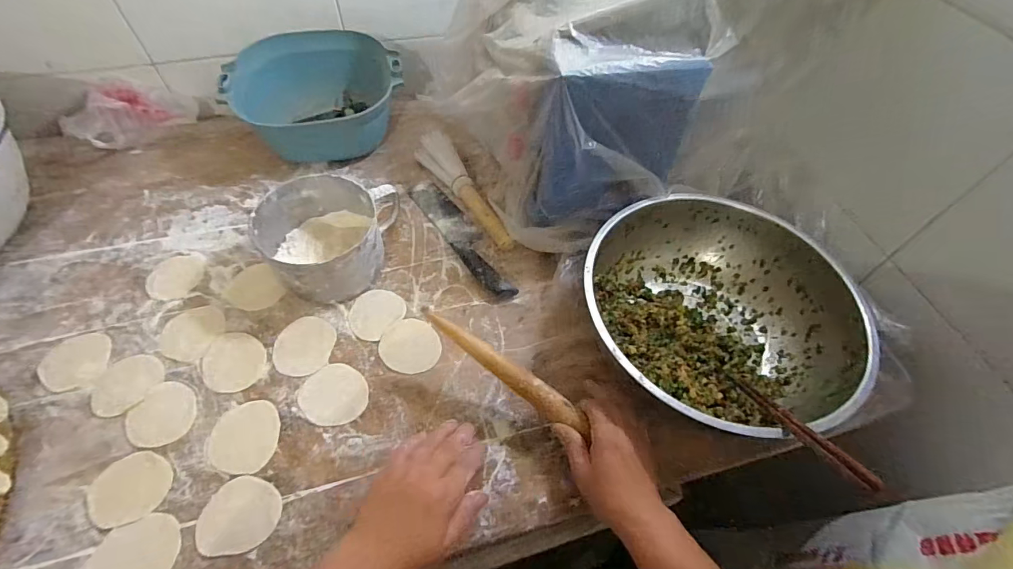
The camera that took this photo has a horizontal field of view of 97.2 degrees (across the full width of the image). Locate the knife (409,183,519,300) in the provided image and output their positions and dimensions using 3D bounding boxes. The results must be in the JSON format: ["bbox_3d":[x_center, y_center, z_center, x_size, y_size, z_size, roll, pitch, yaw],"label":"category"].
[{"bbox_3d":[-0.065,-0.075,0.648,0.047,0.019,0.249,-28,62,-21],"label":"knife"}]

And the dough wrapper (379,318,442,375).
[{"bbox_3d":[-0.117,0.075,0.545,0.072,0.005,0.067,40,62,21],"label":"dough wrapper"}]

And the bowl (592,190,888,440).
[{"bbox_3d":[0.234,0.038,0.536,0.289,0.113,0.287,2,56,-3],"label":"bowl"}]

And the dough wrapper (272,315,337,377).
[{"bbox_3d":[-0.244,0.073,0.540,0.068,0.004,0.075,7,56,0],"label":"dough wrapper"}]

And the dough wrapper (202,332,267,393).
[{"bbox_3d":[-0.318,0.089,0.521,0.065,0.004,0.078,-17,59,-15],"label":"dough wrapper"}]

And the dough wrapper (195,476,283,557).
[{"bbox_3d":[-0.257,0.222,0.431,0.073,0.004,0.066,-2,56,-6],"label":"dough wrapper"}]

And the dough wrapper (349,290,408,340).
[{"bbox_3d":[-0.168,0.035,0.573,0.066,0.004,0.070,37,61,19],"label":"dough wrapper"}]

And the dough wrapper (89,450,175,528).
[{"bbox_3d":[-0.369,0.199,0.437,0.071,0.004,0.064,-11,58,-12],"label":"dough wrapper"}]

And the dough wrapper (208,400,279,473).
[{"bbox_3d":[-0.277,0.160,0.472,0.067,0.004,0.074,0,56,-4],"label":"dough wrapper"}]

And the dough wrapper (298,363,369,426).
[{"bbox_3d":[-0.195,0.124,0.506,0.074,0.004,0.067,33,60,17],"label":"dough wrapper"}]

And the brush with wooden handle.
[{"bbox_3d":[-0.067,-0.146,0.681,0.049,0.034,0.253,-23,61,-19],"label":"brush with wooden handle"}]

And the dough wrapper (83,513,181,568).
[{"bbox_3d":[-0.340,0.250,0.404,0.076,0.004,0.066,-17,59,-15],"label":"dough wrapper"}]

